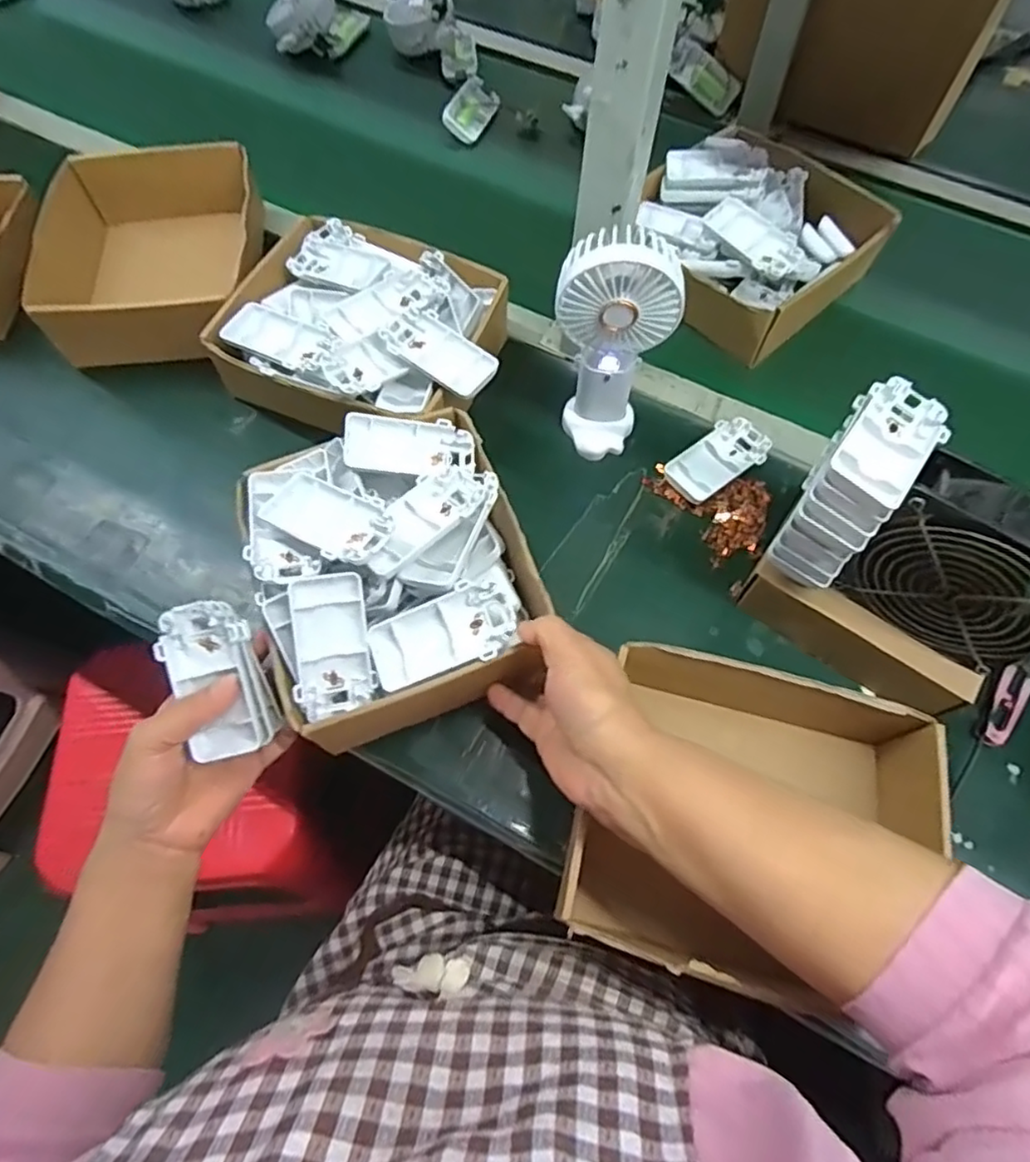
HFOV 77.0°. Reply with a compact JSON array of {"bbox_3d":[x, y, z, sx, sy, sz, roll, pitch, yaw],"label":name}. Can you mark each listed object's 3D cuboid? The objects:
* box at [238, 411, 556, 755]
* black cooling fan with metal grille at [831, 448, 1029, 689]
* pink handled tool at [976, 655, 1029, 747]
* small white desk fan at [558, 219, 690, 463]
[{"bbox_3d":[-0.084,-0.010,0.457,0.179,0.089,0.211,-15,66,-7],"label":"box"},{"bbox_3d":[0.286,-0.007,0.410,0.118,0.118,0.048,36,69,15],"label":"black cooling fan with metal grille"},{"bbox_3d":[0.374,0.086,0.485,0.024,0.015,0.101,40,71,17],"label":"pink handled tool"},{"bbox_3d":[0.074,-0.173,0.503,0.087,0.190,0.054,2,65,1],"label":"small white desk fan"}]

